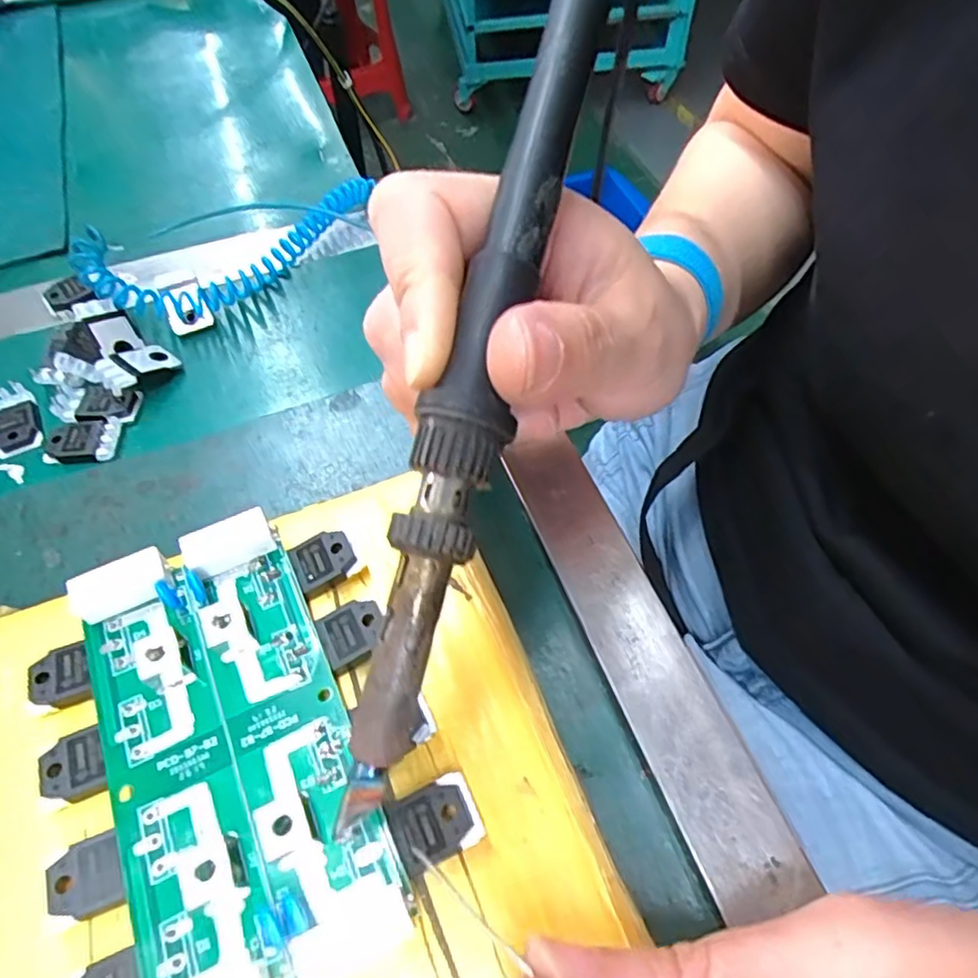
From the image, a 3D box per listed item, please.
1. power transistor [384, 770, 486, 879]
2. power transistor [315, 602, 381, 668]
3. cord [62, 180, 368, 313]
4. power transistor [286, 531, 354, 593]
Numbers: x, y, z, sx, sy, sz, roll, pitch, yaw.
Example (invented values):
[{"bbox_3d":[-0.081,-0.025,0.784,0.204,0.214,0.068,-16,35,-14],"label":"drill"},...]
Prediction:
[{"bbox_3d":[-0.012,0.075,0.145,0.019,0.008,0.015,-20,57,-13],"label":"power transistor"},{"bbox_3d":[-0.036,0.037,0.169,0.016,0.004,0.014,-21,57,-13],"label":"power transistor"},{"bbox_3d":[-0.109,-0.108,0.273,0.057,0.021,0.118,36,63,21],"label":"cord"},{"bbox_3d":[-0.047,0.019,0.181,0.016,0.004,0.014,-25,64,-7],"label":"power transistor"}]

